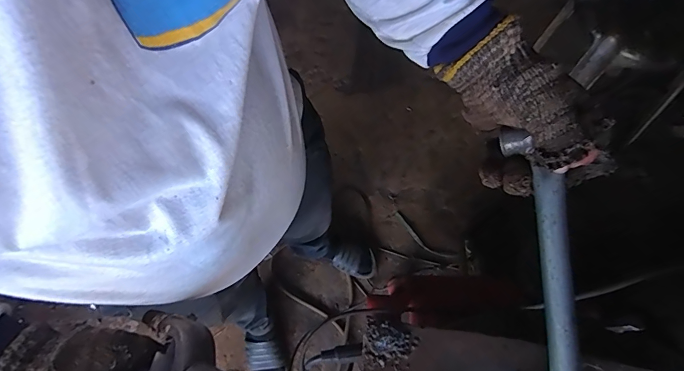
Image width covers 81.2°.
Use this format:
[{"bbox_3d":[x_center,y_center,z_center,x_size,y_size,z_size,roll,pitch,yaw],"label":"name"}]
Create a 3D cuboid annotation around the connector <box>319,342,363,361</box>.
[{"bbox_3d":[-0.001,0.328,0.782,0.083,0.022,0.024,-13,69,-1],"label":"connector"}]

